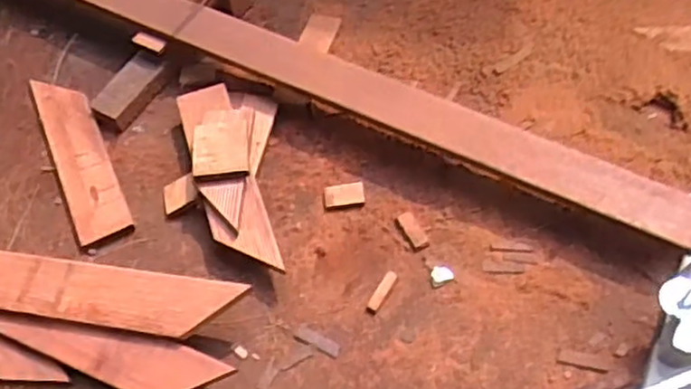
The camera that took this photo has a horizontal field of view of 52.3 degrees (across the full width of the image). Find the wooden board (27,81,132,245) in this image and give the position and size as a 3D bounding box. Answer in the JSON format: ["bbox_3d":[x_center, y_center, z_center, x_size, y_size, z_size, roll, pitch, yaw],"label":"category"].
[{"bbox_3d":[-0.464,-0.072,1.230,0.093,0.013,0.366,-22,58,-11],"label":"wooden board"}]

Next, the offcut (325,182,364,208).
[{"bbox_3d":[-0.001,0.001,1.149,0.065,0.016,0.037,-8,60,-3],"label":"offcut"}]

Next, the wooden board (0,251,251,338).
[{"bbox_3d":[-0.595,0.118,1.065,0.919,0.022,0.087,6,74,10],"label":"wooden board"}]

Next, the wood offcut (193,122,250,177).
[{"bbox_3d":[-0.200,-0.073,1.127,0.090,0.021,0.105,-5,57,0],"label":"wood offcut"}]

